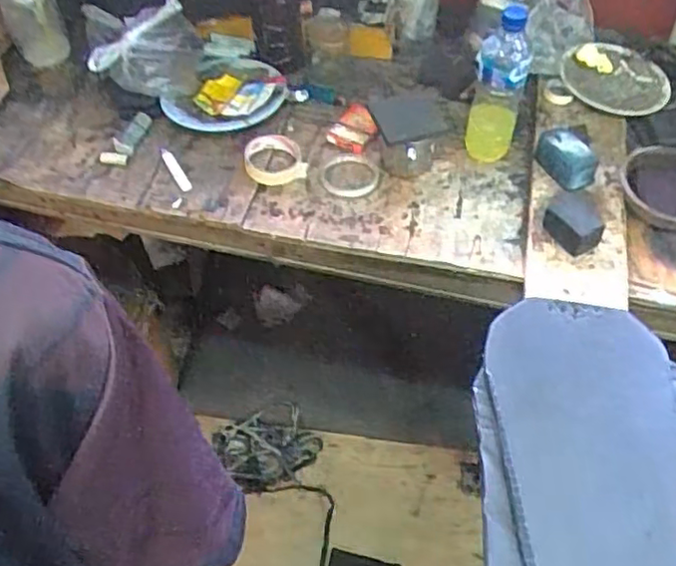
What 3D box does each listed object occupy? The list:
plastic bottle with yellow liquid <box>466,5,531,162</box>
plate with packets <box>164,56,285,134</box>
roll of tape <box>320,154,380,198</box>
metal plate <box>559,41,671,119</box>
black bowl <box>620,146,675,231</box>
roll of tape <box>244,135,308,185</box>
[{"bbox_3d":[0.222,-0.271,0.896,0.059,0.218,0.063,3,54,2],"label":"plastic bottle with yellow liquid"},{"bbox_3d":[-0.162,-0.305,1.017,0.176,0.042,0.186,0,54,0],"label":"plate with packets"},{"bbox_3d":[0.018,-0.156,0.944,0.085,0.010,0.085,0,54,0],"label":"roll of tape"},{"bbox_3d":[0.446,-0.329,1.041,0.162,0.031,0.140,19,56,13],"label":"metal plate"},{"bbox_3d":[0.458,-0.134,0.894,0.123,0.043,0.130,-6,54,-4],"label":"black bowl"},{"bbox_3d":[-0.092,-0.184,0.942,0.086,0.021,0.096,-8,54,-6],"label":"roll of tape"}]

